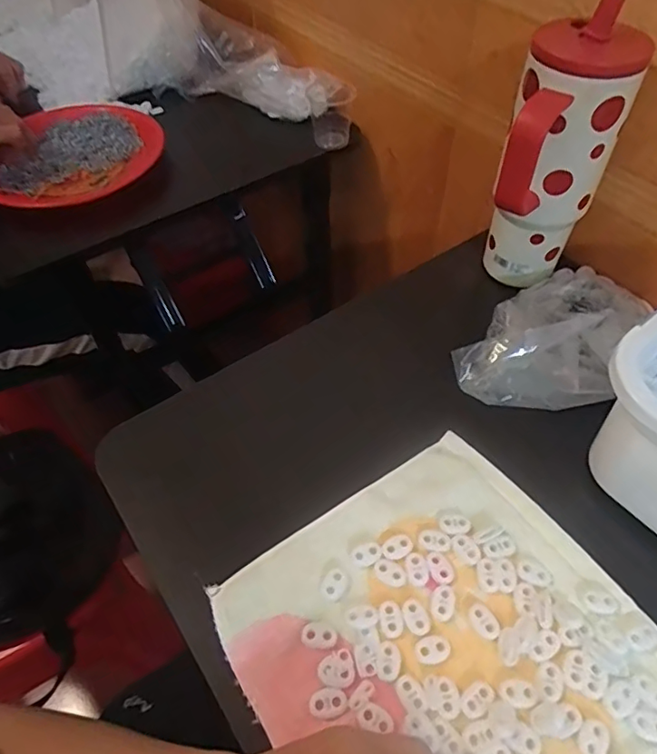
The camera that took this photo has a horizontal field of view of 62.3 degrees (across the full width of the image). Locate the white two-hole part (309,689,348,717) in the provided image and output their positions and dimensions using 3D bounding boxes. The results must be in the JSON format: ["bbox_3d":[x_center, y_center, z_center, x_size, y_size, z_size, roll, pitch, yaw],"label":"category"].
[{"bbox_3d":[0.000,0.193,0.322,0.022,0.004,0.014,-4,52,-1],"label":"white two-hole part"}]

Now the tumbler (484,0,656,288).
[{"bbox_3d":[0.186,-0.165,0.455,0.082,0.208,0.105,13,53,12],"label":"tumbler"}]

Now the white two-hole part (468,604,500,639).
[{"bbox_3d":[0.100,0.157,0.349,0.015,0.004,0.021,-27,56,-18],"label":"white two-hole part"}]

